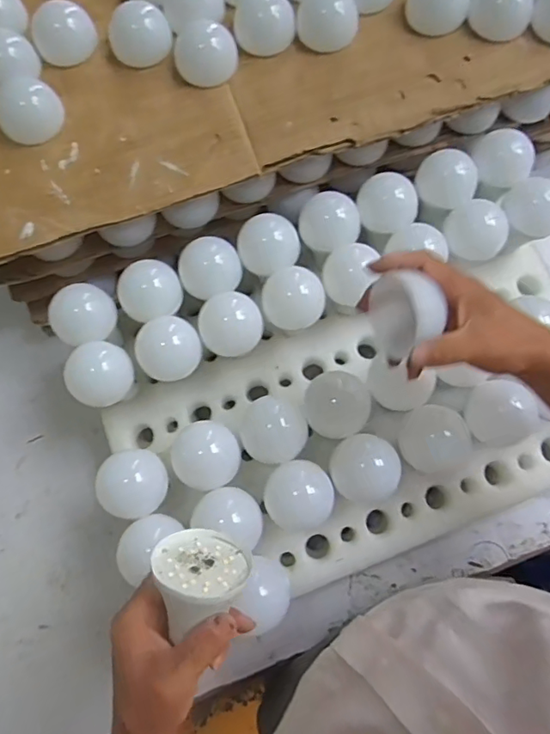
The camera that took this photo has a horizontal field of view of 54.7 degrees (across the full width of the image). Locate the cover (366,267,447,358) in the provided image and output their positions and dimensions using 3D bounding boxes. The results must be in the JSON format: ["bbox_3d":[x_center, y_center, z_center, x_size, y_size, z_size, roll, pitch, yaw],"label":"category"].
[{"bbox_3d":[0.102,-0.043,0.410,0.039,0.064,0.057,-27,77,-6],"label":"cover"}]

